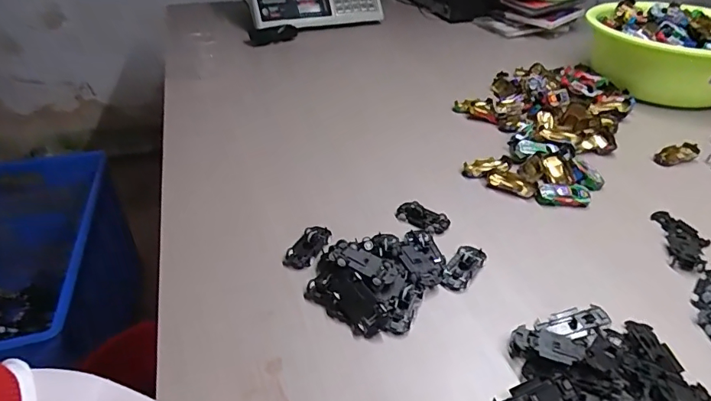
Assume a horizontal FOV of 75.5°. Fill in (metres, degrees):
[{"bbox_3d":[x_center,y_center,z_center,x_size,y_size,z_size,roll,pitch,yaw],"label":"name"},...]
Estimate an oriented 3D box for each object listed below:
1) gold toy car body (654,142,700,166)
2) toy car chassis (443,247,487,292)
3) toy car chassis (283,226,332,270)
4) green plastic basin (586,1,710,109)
[{"bbox_3d":[0.473,-0.067,0.678,0.070,0.016,0.036,-18,40,-23],"label":"gold toy car body"},{"bbox_3d":[0.113,0.071,0.484,0.028,0.010,0.065,25,43,29],"label":"toy car chassis"},{"bbox_3d":[-0.052,0.051,0.509,0.033,0.015,0.063,19,40,23],"label":"toy car chassis"},{"bbox_3d":[0.586,-0.268,0.852,0.285,0.138,0.285,0,36,0],"label":"green plastic basin"}]

